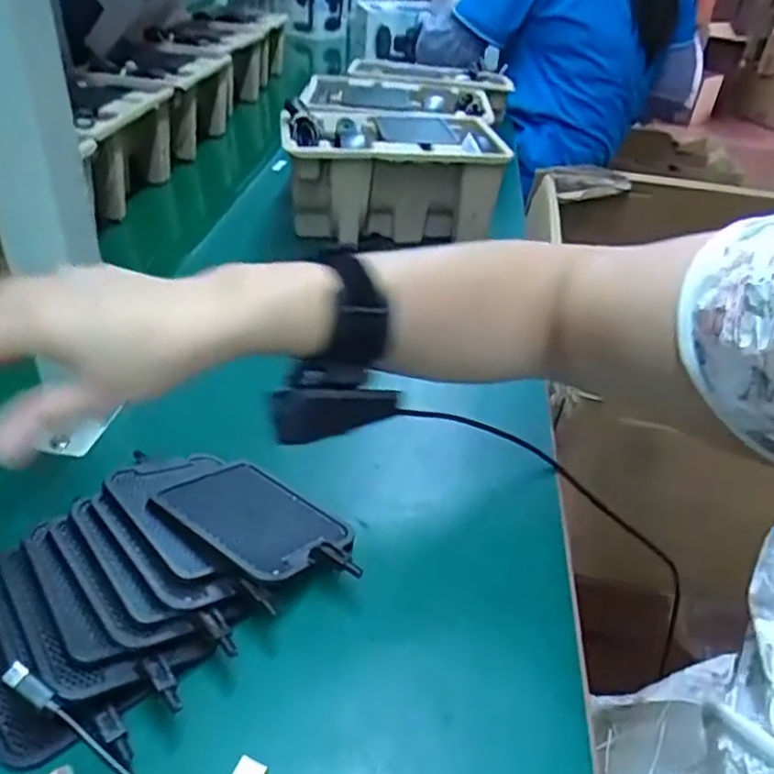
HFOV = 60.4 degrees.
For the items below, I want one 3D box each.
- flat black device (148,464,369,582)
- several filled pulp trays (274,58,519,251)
[{"bbox_3d":[-0.066,0.074,0.375,0.113,0.012,0.077,26,21,25],"label":"flat black device"},{"bbox_3d":[0.019,-0.293,0.815,0.233,0.111,0.388,8,36,5],"label":"several filled pulp trays"}]

